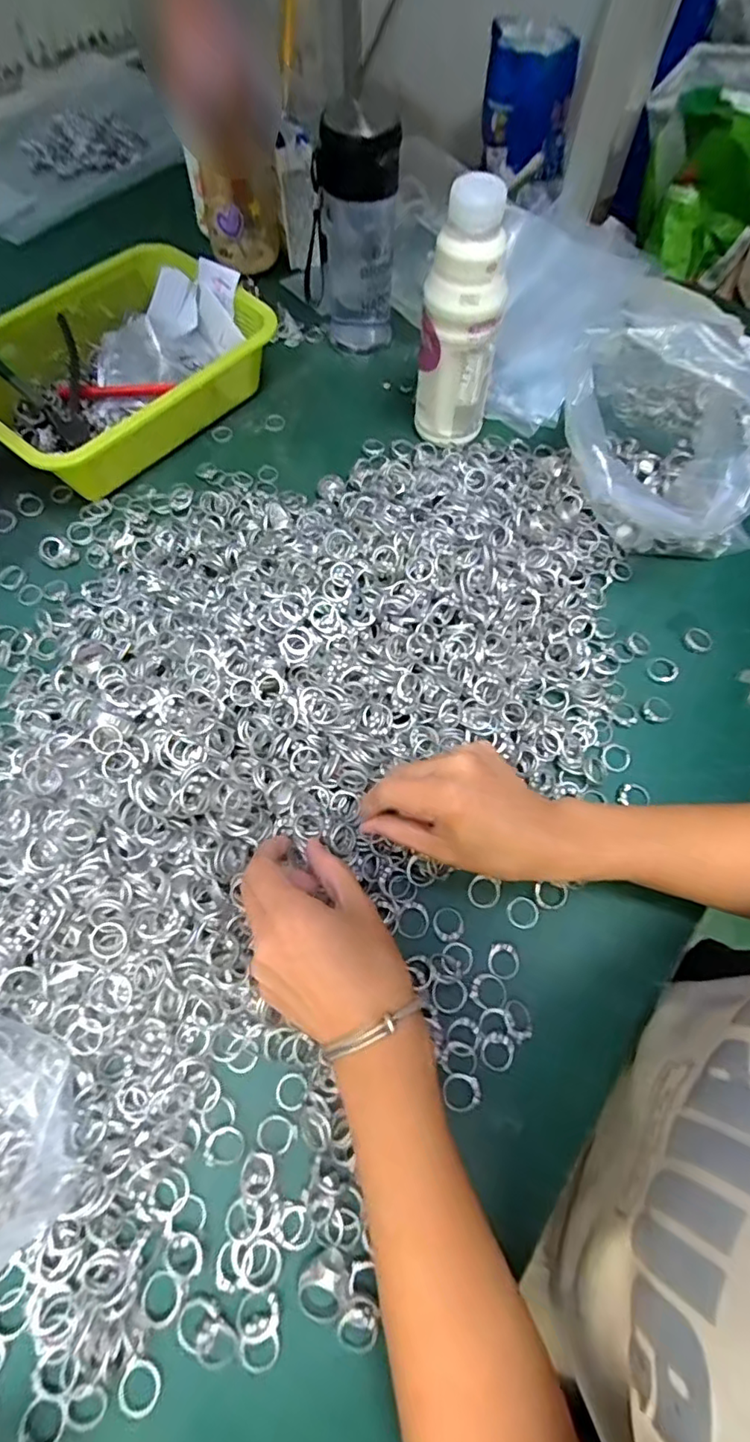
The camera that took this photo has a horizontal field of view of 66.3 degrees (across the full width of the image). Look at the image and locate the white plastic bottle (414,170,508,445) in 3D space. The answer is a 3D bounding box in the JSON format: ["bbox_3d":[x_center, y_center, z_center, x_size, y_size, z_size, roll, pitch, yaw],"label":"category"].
[{"bbox_3d":[0.075,-0.333,0.492,0.067,0.194,0.056,10,67,3],"label":"white plastic bottle"}]

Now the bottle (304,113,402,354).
[{"bbox_3d":[-0.023,-0.470,0.566,0.086,0.176,0.073,-5,67,-3],"label":"bottle"}]

